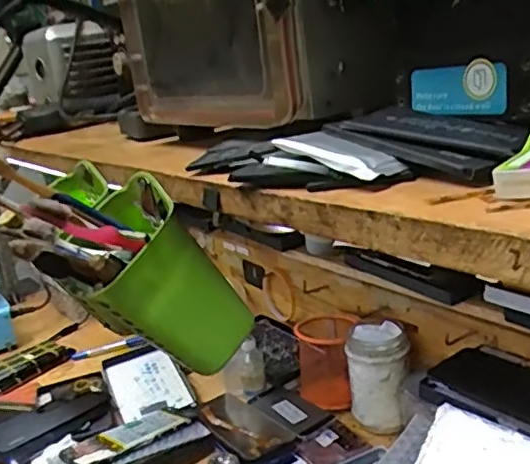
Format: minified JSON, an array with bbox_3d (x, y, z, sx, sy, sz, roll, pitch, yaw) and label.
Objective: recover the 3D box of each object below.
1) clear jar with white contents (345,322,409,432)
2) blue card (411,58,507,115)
[{"bbox_3d":[0.139,0.180,0.761,0.073,0.116,0.067,-4,18,11],"label":"clear jar with white contents"},{"bbox_3d":[0.104,-0.076,0.332,0.005,0.027,0.059,-20,18,-33],"label":"blue card"}]

